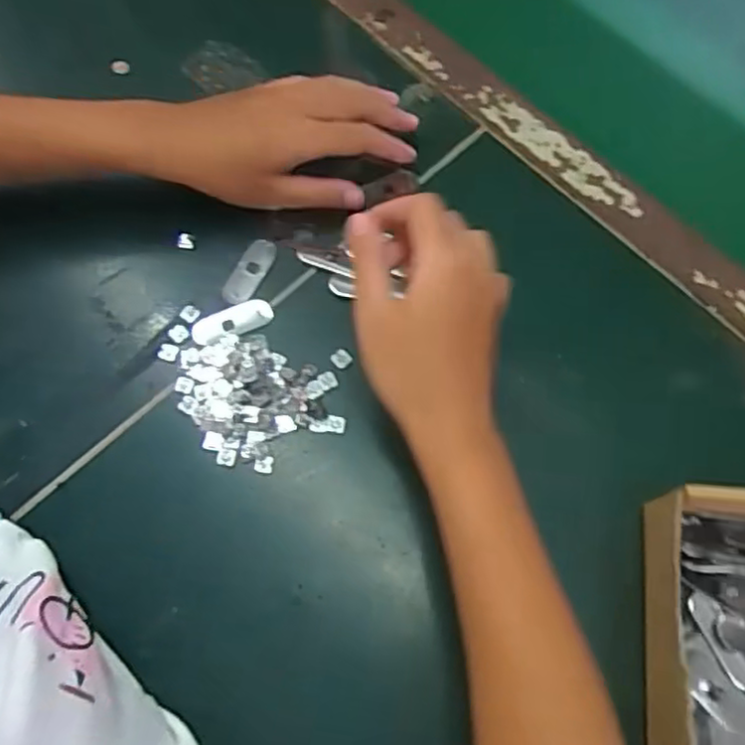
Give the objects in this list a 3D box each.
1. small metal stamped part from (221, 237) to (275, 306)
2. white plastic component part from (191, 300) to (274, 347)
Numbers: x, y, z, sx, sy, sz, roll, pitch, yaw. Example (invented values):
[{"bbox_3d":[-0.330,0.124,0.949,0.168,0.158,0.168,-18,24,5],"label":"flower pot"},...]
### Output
[{"bbox_3d":[-0.080,-0.065,0.446,0.020,0.004,0.050,22,69,7],"label":"small metal stamped part"},{"bbox_3d":[-0.088,-0.032,0.431,0.051,0.004,0.019,-21,70,-10],"label":"white plastic component part"}]

